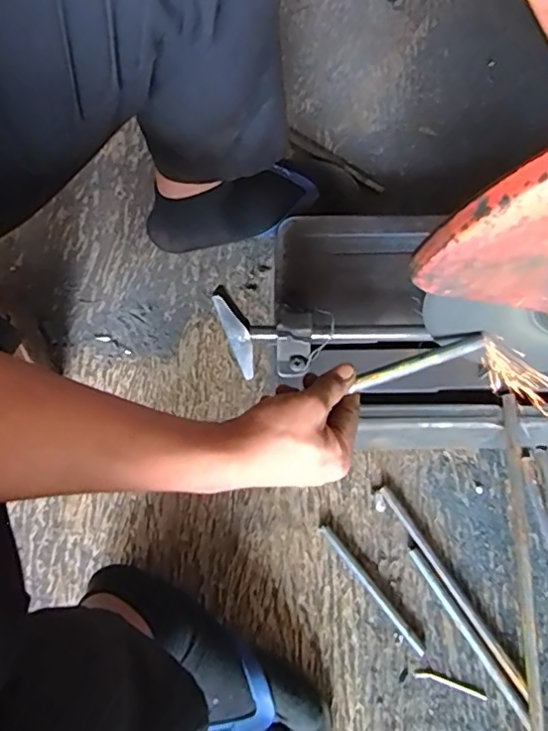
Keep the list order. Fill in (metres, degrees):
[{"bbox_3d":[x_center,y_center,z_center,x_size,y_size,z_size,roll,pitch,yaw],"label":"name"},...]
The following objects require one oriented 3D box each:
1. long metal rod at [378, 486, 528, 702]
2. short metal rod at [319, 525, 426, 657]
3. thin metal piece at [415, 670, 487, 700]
[{"bbox_3d":[0.181,0.224,0.571,0.014,0.012,0.228,-31,73,-9],"label":"long metal rod"},{"bbox_3d":[0.098,0.226,0.567,0.011,0.013,0.149,-38,74,-11],"label":"short metal rod"},{"bbox_3d":[0.172,0.310,0.543,0.071,0.004,0.008,16,72,6],"label":"thin metal piece"}]

